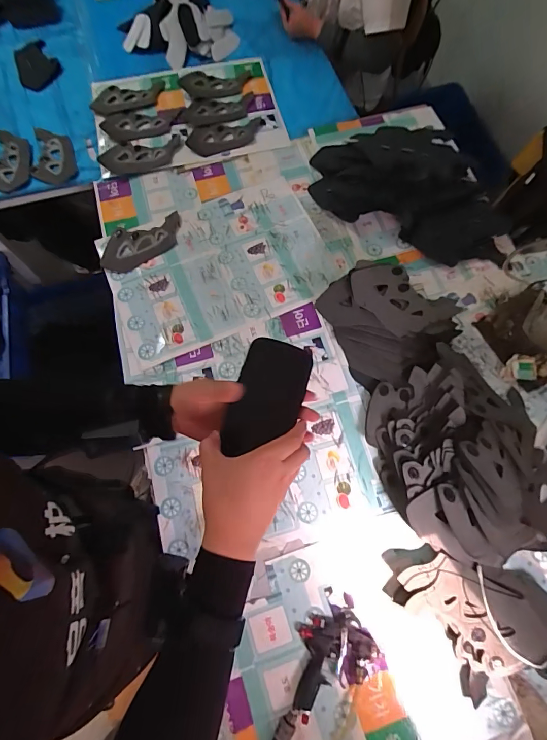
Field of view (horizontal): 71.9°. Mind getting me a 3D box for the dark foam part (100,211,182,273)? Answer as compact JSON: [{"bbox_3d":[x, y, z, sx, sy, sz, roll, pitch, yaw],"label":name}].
[{"bbox_3d":[-0.336,-0.322,0.965,0.218,0.016,0.129,-19,72,-7],"label":"dark foam part"}]

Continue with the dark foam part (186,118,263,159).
[{"bbox_3d":[-0.134,-0.665,1.074,0.223,0.015,0.094,-16,72,-6],"label":"dark foam part"}]

